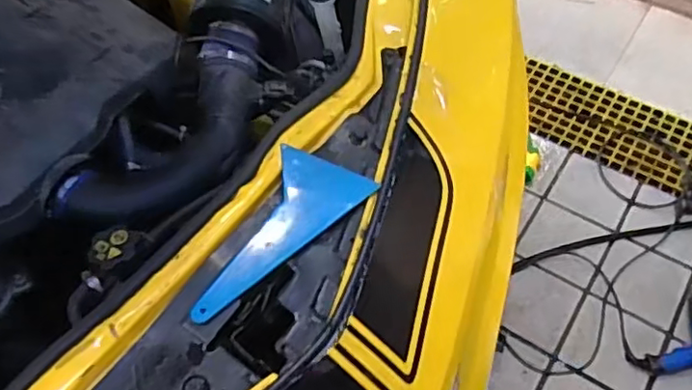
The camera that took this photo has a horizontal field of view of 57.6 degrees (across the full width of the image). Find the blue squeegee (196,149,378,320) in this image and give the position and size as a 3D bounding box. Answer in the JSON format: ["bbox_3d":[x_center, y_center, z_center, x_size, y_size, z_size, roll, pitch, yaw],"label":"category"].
[{"bbox_3d":[-0.072,0.058,0.759,0.119,0.014,0.253,27,64,4],"label":"blue squeegee"}]

